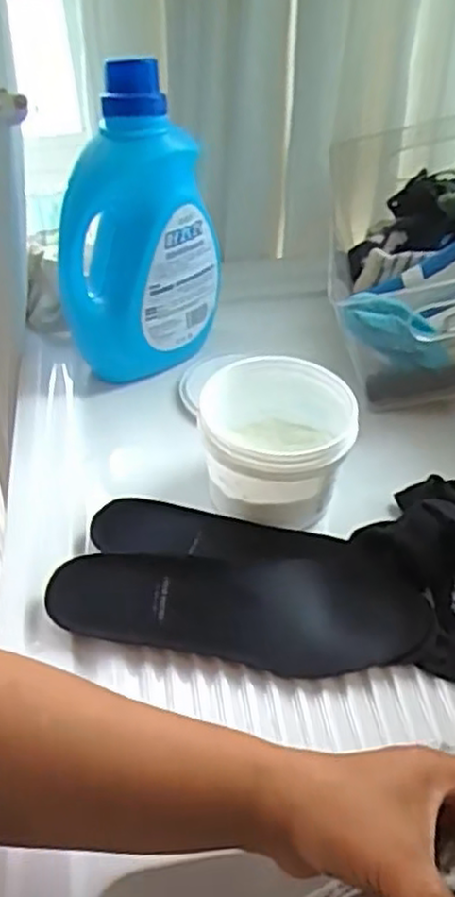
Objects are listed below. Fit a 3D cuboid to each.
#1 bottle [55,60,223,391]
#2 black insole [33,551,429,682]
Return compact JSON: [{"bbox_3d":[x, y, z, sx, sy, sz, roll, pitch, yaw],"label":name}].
[{"bbox_3d":[-0.097,-0.208,0.718,0.107,0.274,0.143,28,50,29],"label":"bottle"},{"bbox_3d":[0.009,0.121,0.542,0.272,0.018,0.091,0,57,-4],"label":"black insole"}]

